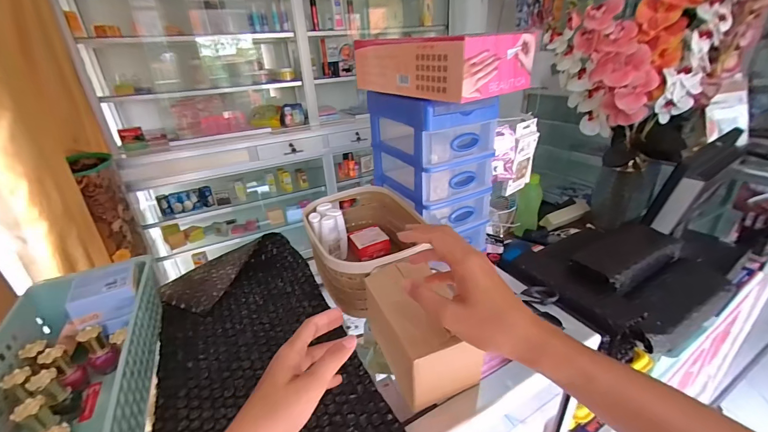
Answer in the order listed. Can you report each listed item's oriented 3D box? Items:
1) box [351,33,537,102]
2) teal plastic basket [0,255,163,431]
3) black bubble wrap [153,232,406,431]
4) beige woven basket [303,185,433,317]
[{"bbox_3d":[0.075,-0.205,0.455,0.139,0.064,0.192,-21,31,-31],"label":"box"},{"bbox_3d":[-0.321,0.164,0.339,0.131,0.097,0.259,-15,28,-21],"label":"teal plastic basket"},{"bbox_3d":[-0.160,0.152,0.405,0.214,0.057,0.393,-16,29,-24],"label":"black bubble wrap"},{"bbox_3d":[-0.027,0.043,0.521,0.149,0.098,0.226,-16,29,-23],"label":"beige woven basket"}]

